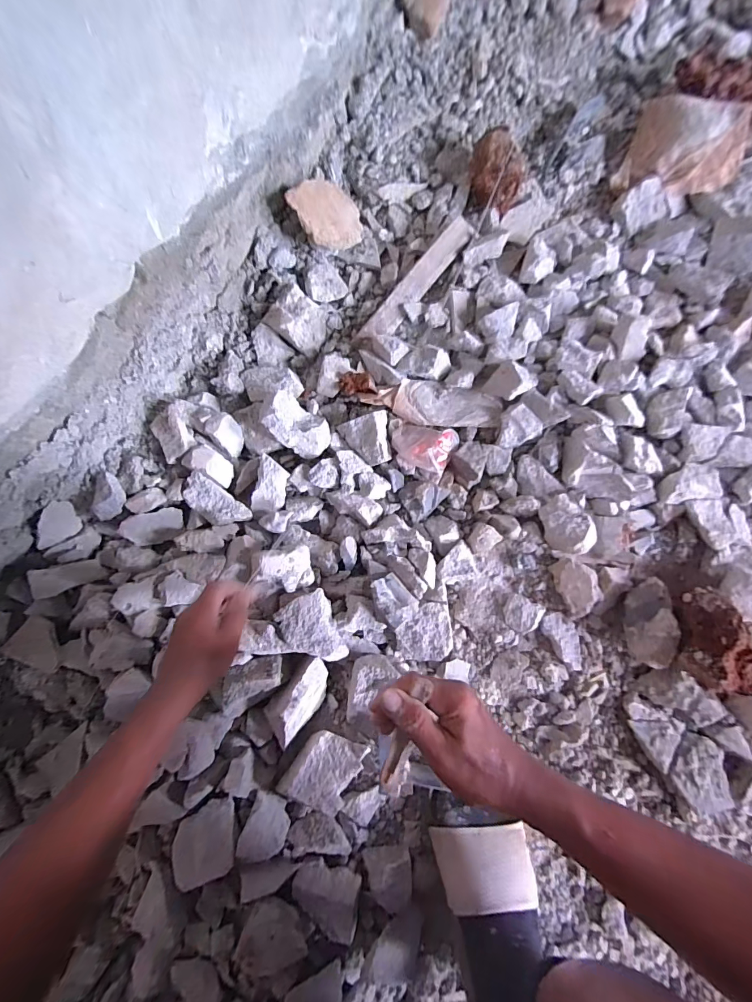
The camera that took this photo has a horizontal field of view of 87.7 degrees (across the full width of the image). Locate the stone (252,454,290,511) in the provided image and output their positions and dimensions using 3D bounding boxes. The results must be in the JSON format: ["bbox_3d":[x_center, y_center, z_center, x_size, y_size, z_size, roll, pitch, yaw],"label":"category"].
[{"bbox_3d":[-0.152,-0.023,0.565,0.039,0.029,0.076,14,80,3],"label":"stone"}]

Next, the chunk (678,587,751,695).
[{"bbox_3d":[0.418,0.173,0.485,0.067,0.069,0.120,6,79,1],"label":"chunk"}]

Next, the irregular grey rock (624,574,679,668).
[{"bbox_3d":[0.362,0.162,0.519,0.053,0.042,0.110,-5,79,-1],"label":"irregular grey rock"}]

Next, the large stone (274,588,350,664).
[{"bbox_3d":[-0.082,0.168,0.504,0.064,0.029,0.089,-24,80,-4],"label":"large stone"}]

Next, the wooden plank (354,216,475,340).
[{"bbox_3d":[0.067,-0.358,0.642,0.041,0.020,0.259,39,82,7],"label":"wooden plank"}]

